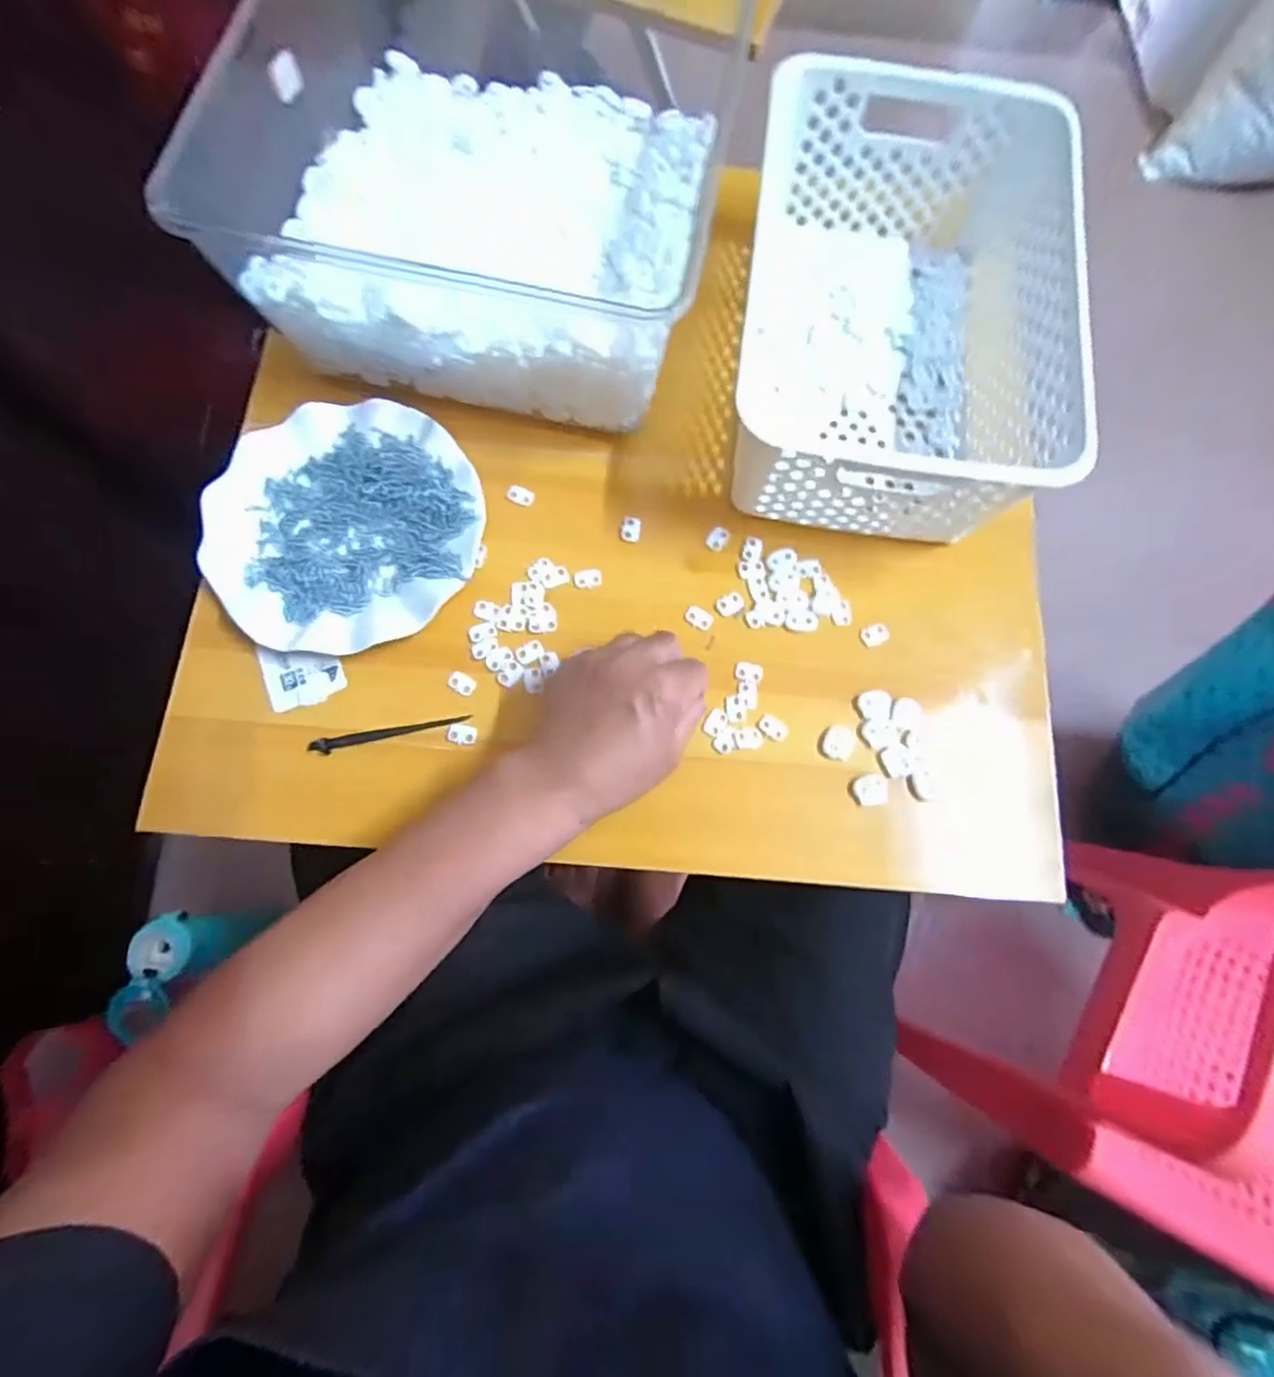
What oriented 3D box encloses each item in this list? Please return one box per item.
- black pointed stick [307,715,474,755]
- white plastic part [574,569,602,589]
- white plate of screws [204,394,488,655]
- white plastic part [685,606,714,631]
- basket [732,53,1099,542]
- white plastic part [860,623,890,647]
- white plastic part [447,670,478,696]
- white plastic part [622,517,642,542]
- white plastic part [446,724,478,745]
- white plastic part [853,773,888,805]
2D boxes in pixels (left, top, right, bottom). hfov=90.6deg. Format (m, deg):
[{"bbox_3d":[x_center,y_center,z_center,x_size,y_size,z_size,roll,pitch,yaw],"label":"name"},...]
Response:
[{"bbox_3d":[-0.164,0.030,0.418,0.104,0.009,0.010,-11,77,-4],"label":"black pointed stick"},{"bbox_3d":[-0.035,-0.079,0.453,0.020,0.004,0.013,-11,77,-4],"label":"white plastic part"},{"bbox_3d":[-0.202,-0.113,0.443,0.181,0.025,0.182,0,76,-2],"label":"white plate of screws"},{"bbox_3d":[0.044,-0.050,0.447,0.020,0.004,0.014,27,77,5],"label":"white plastic part"},{"bbox_3d":[0.181,-0.261,0.446,0.192,0.113,0.297,7,76,0],"label":"basket"},{"bbox_3d":[0.170,-0.038,0.452,0.019,0.005,0.015,-18,77,-6],"label":"white plastic part"},{"bbox_3d":[-0.119,-0.003,0.430,0.019,0.004,0.013,25,77,4],"label":"white plastic part"},{"bbox_3d":[-0.004,-0.117,0.463,0.013,0.004,0.018,8,76,0],"label":"white plastic part"},{"bbox_3d":[-0.117,0.030,0.420,0.019,0.004,0.013,9,76,0],"label":"white plastic part"},{"bbox_3d":[0.156,0.067,0.419,0.021,0.005,0.020,0,76,-2],"label":"white plastic part"}]

